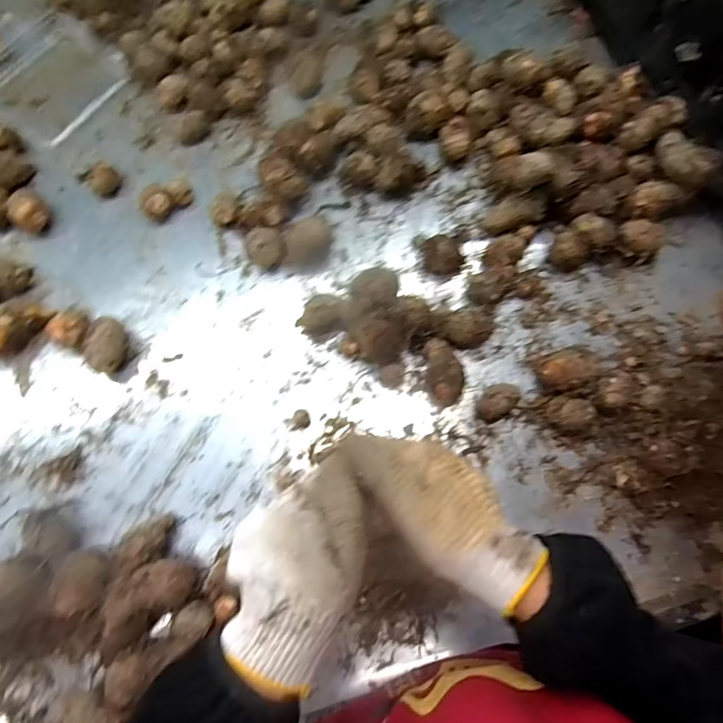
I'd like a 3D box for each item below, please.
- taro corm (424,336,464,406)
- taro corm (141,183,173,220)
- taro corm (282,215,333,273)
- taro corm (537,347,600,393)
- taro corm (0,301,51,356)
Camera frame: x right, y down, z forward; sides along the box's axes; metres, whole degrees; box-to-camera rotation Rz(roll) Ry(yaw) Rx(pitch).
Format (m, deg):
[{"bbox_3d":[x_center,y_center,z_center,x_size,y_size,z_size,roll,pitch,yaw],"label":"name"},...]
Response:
[{"bbox_3d":[0.091,0.011,0.532,0.042,0.040,0.075,-1,71,-2],"label":"taro corm"},{"bbox_3d":[-0.254,-0.197,0.605,0.034,0.033,0.038,-35,75,-12],"label":"taro corm"},{"bbox_3d":[-0.064,-0.148,0.588,0.051,0.037,0.061,9,71,2],"label":"taro corm"},{"bbox_3d":[0.223,0.011,0.533,0.067,0.044,0.041,-25,73,-9],"label":"taro corm"},{"bbox_3d":[-0.386,-0.037,0.540,0.041,0.036,0.070,33,73,10],"label":"taro corm"}]

